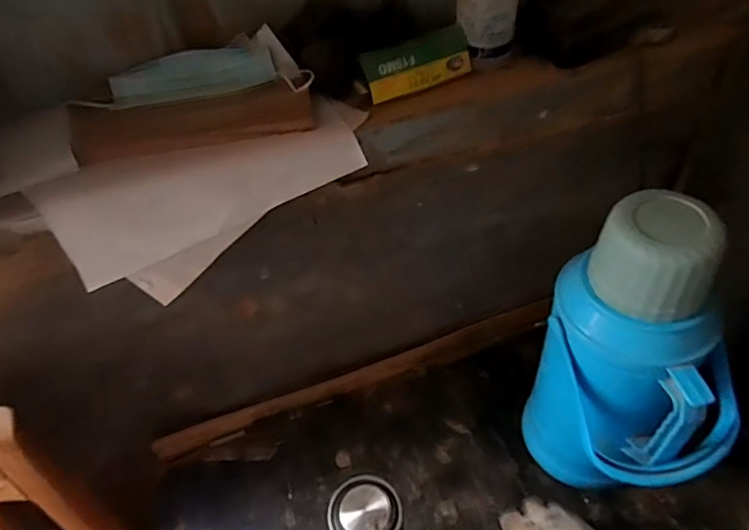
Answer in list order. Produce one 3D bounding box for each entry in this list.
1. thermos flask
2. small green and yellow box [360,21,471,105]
[{"bbox_3d":[0.268,0.112,0.552,0.151,0.370,0.163,-13,47,-6],"label":"thermos flask"},{"bbox_3d":[0.044,-0.207,0.557,0.115,0.050,0.017,-20,20,-13],"label":"small green and yellow box"}]

